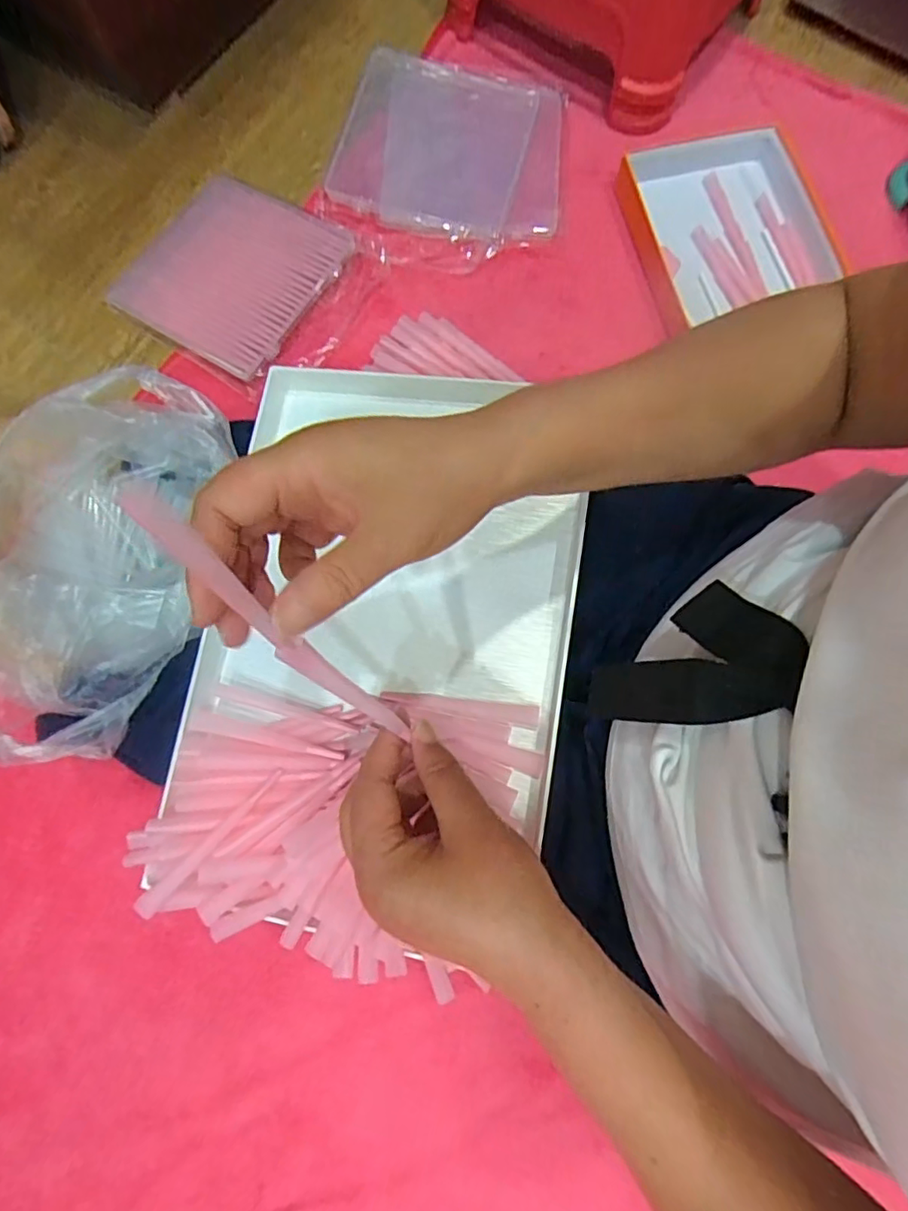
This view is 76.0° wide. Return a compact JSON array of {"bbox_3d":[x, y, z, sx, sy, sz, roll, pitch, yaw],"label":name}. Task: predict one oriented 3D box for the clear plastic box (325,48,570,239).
[{"bbox_3d":[0.000,-0.530,0.674,0.256,0.033,0.225,10,78,1],"label":"clear plastic box"}]

